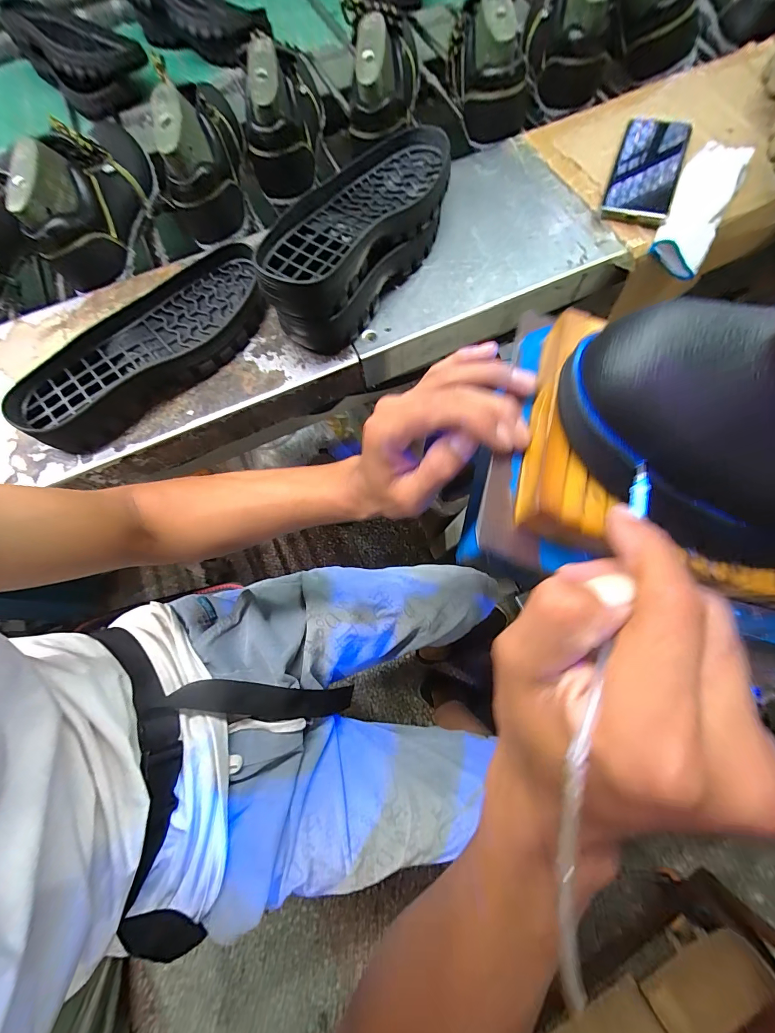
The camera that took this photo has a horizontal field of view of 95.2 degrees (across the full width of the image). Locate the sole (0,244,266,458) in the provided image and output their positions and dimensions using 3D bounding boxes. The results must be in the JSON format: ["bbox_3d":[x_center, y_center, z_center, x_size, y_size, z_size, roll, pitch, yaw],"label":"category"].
[{"bbox_3d":[-0.251,-0.186,0.376,0.129,0.033,0.285,39,79,11],"label":"sole"}]

